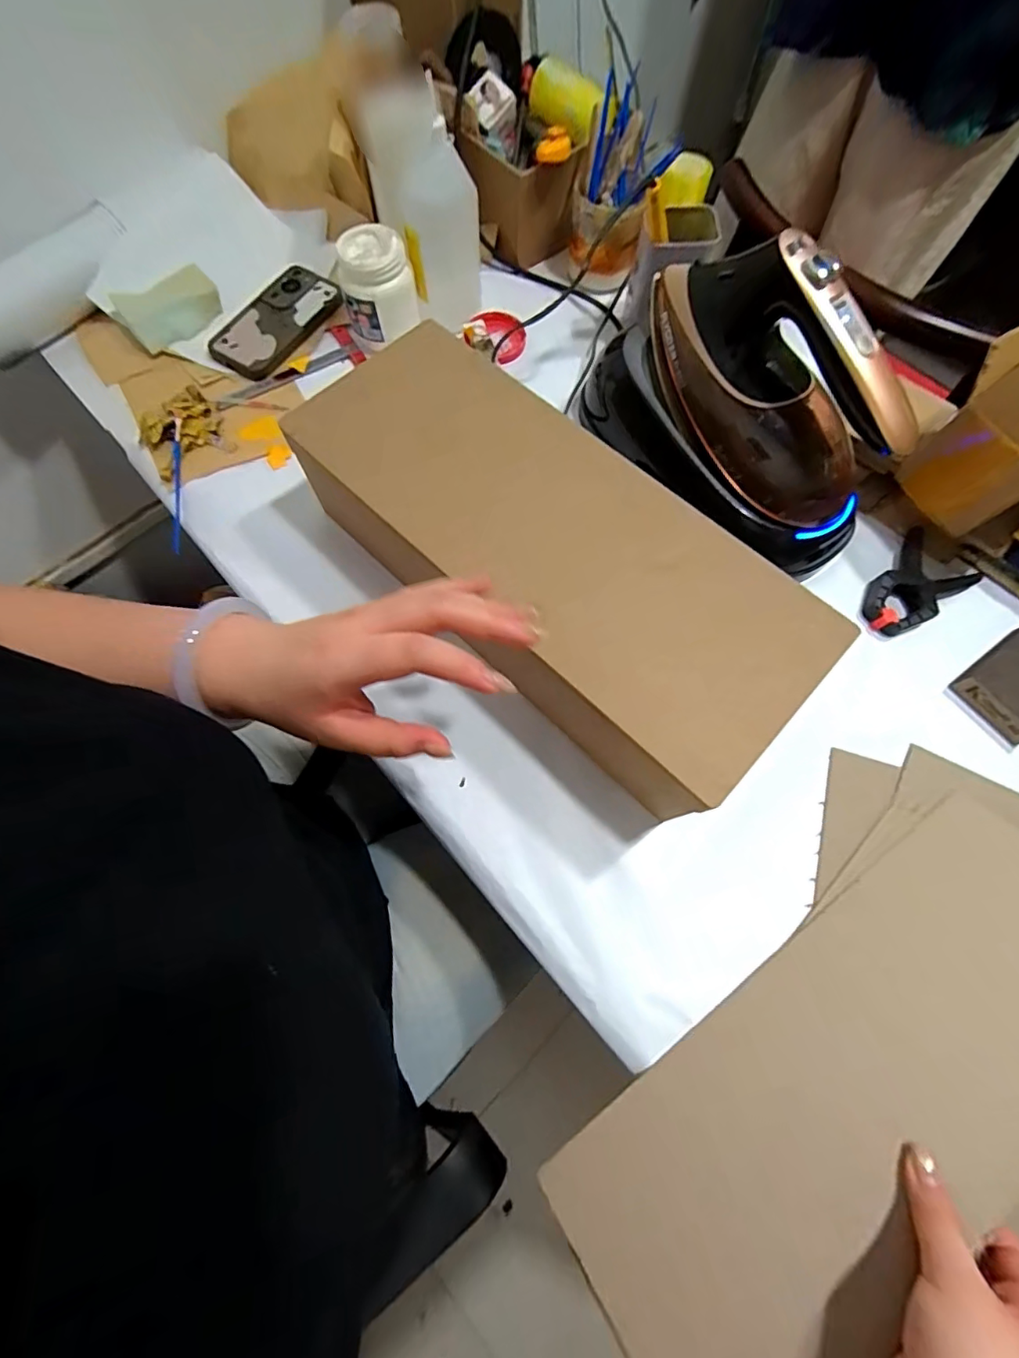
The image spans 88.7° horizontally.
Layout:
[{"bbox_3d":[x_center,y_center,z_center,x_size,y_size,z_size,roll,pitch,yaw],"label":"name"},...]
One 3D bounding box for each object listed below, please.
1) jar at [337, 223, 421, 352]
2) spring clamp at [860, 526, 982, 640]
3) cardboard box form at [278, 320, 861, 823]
[{"bbox_3d":[-0.139,-0.418,0.564,0.076,0.089,0.067,-11,70,-4],"label":"jar"},{"bbox_3d":[0.374,-0.083,0.478,0.070,0.026,0.104,43,75,14],"label":"spring clamp"},{"bbox_3d":[0.028,-0.102,0.431,0.429,0.133,0.169,43,75,14],"label":"cardboard box form"}]

